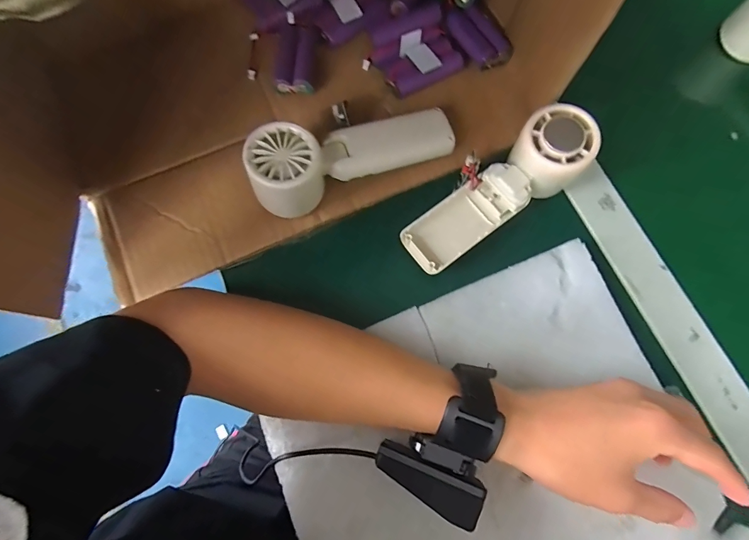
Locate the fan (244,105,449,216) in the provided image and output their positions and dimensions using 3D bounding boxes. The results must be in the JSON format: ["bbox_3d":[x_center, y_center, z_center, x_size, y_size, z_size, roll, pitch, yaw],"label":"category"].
[{"bbox_3d":[-0.017,-0.095,0.300,0.159,0.059,0.049,-23,76,-6],"label":"fan"}]

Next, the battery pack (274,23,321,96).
[{"bbox_3d":[-0.071,-0.189,0.344,0.034,0.022,0.062,7,75,2],"label":"battery pack"}]

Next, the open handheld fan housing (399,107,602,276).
[{"bbox_3d":[0.097,-0.062,0.309,0.167,0.051,0.060,-37,78,5],"label":"open handheld fan housing"}]

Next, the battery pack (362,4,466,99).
[{"bbox_3d":[0.036,-0.194,0.338,0.072,0.031,0.056,-28,77,-7],"label":"battery pack"}]

